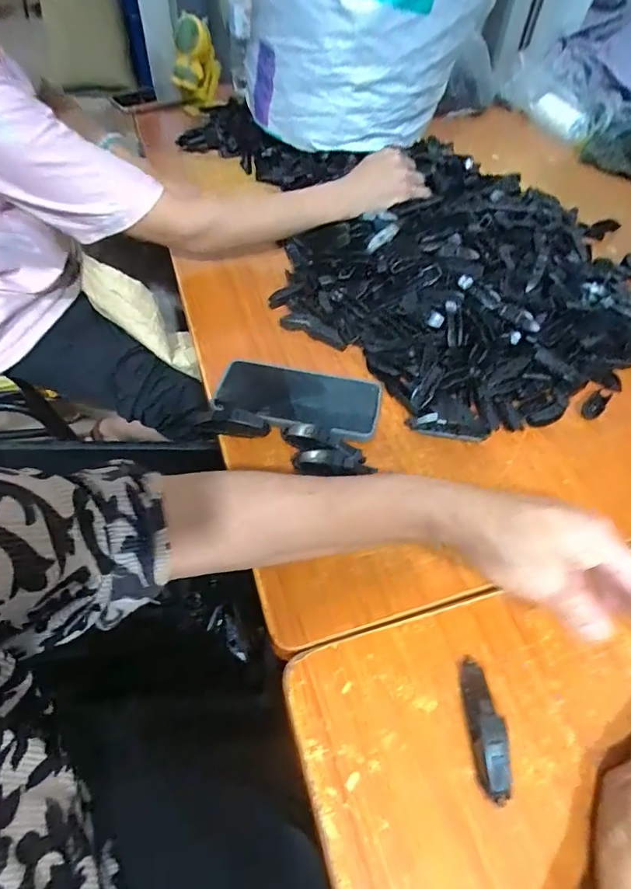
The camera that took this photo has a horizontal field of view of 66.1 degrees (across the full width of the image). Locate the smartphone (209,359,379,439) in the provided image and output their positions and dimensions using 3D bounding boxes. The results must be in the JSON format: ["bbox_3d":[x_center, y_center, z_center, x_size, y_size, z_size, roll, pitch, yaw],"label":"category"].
[{"bbox_3d":[-0.018,-0.048,0.483,0.160,0.007,0.080,10,53,4],"label":"smartphone"}]

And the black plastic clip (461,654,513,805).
[{"bbox_3d":[0.109,0.182,0.314,0.019,0.021,0.080,1,53,-2],"label":"black plastic clip"}]

